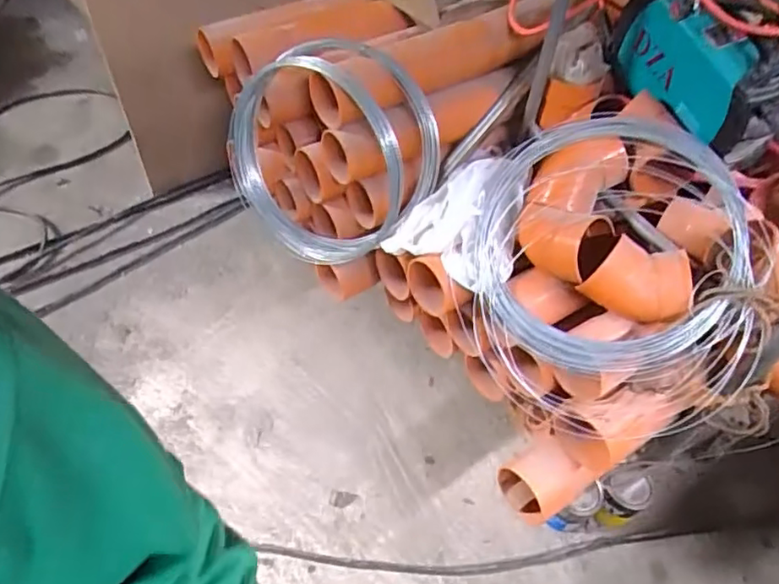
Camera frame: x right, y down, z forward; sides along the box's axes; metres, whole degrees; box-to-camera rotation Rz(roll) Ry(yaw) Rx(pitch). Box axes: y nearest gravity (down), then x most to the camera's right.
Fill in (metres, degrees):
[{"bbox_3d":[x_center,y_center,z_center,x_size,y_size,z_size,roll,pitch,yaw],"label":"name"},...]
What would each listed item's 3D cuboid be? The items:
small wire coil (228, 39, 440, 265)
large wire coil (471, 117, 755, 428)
[{"bbox_3d":[-0.124,-0.260,1.151,0.441,0.391,0.136,-19,20,25],"label":"small wire coil"},{"bbox_3d":[0.362,-0.040,1.000,0.487,0.145,0.487,0,89,21],"label":"large wire coil"}]

